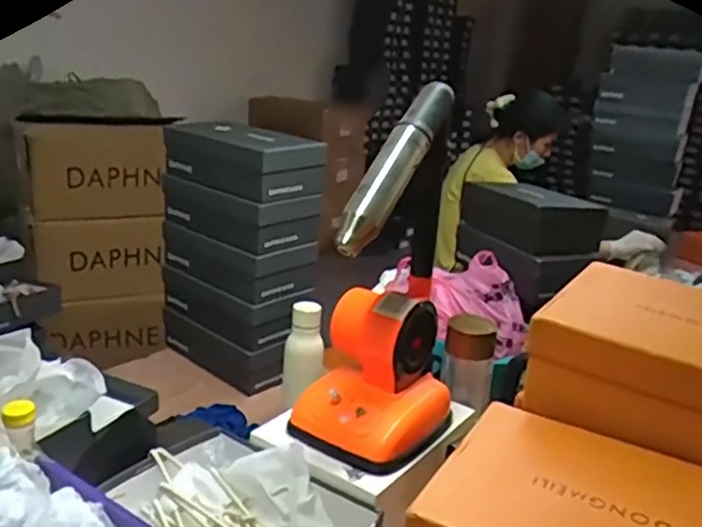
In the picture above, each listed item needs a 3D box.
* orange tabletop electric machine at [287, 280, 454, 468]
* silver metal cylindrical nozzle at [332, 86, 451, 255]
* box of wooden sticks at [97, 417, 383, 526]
[{"bbox_3d":[0.034,0.155,1.016,0.179,0.200,0.188,15,21,29],"label":"orange tabletop electric machine"},{"bbox_3d":[0.054,-0.128,0.899,0.055,0.271,0.053,18,-22,34],"label":"silver metal cylindrical nozzle"},{"bbox_3d":[-0.174,0.347,0.897,0.355,0.098,0.275,18,23,34],"label":"box of wooden sticks"}]

